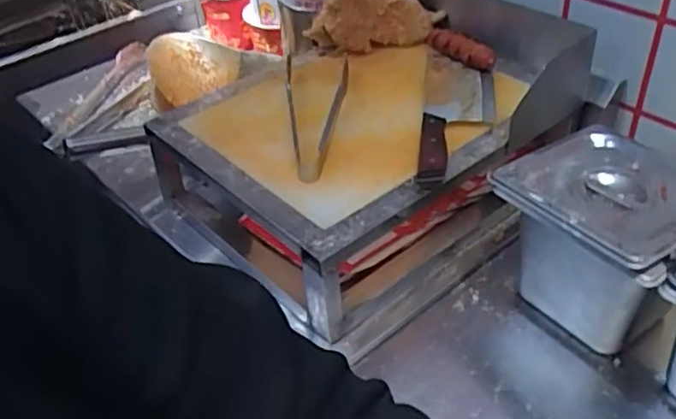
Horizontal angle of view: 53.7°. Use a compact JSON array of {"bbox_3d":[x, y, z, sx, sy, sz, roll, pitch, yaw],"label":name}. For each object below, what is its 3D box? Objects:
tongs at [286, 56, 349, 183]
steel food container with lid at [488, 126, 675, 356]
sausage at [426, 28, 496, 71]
[{"bbox_3d":[-0.030,-0.122,0.796,0.077,0.034,0.257,-2,40,4],"label":"tongs"},{"bbox_3d":[0.264,0.038,0.674,0.160,0.167,0.177,-30,46,-26],"label":"steel food container with lid"},{"bbox_3d":[0.159,-0.210,0.872,0.025,0.029,0.111,-27,45,-23],"label":"sausage"}]

